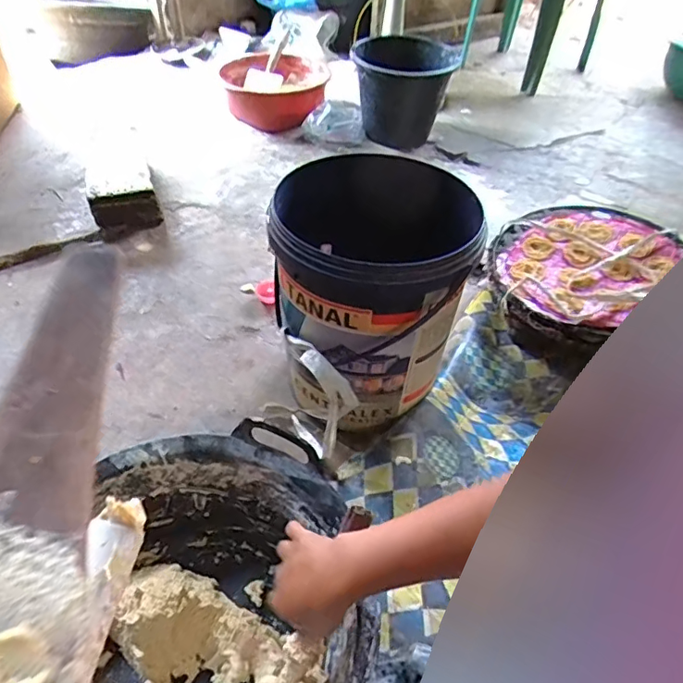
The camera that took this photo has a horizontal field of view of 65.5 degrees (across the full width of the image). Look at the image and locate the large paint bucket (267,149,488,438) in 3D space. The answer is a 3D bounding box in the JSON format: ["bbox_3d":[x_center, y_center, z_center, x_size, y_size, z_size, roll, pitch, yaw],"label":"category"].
[{"bbox_3d":[0.038,-0.081,0.851,0.293,0.325,0.297,2,44,-2],"label":"large paint bucket"}]

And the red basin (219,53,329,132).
[{"bbox_3d":[-0.214,-0.811,1.724,0.339,0.126,0.354,2,44,-2],"label":"red basin"}]

